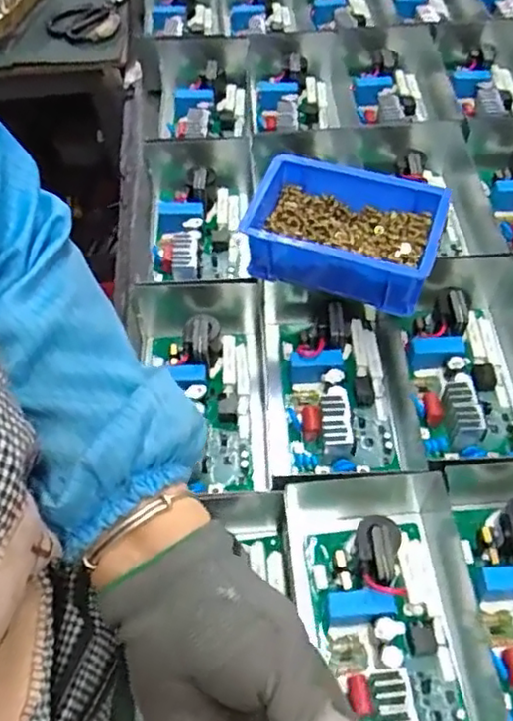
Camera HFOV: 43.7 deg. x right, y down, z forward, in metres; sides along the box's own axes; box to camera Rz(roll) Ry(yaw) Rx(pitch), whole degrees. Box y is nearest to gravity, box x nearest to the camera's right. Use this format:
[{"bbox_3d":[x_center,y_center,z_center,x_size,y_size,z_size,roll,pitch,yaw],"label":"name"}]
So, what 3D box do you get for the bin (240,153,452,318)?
[{"bbox_3d":[0.066,-0.105,0.517,0.153,0.050,0.092,17,58,15],"label":"bin"}]

